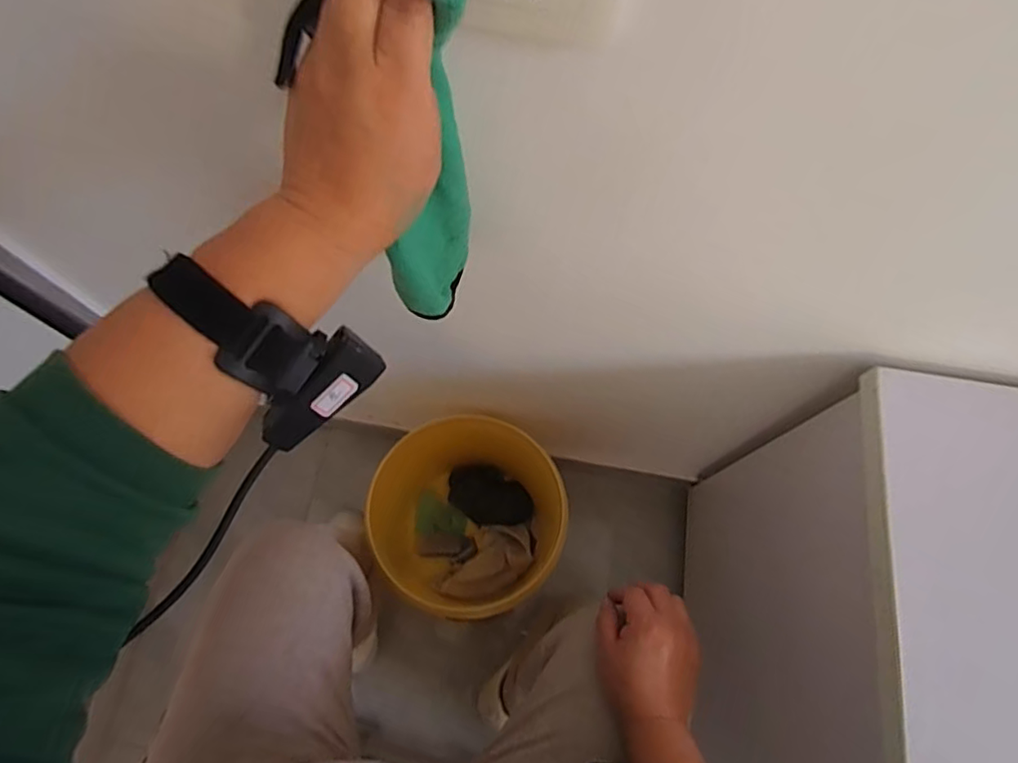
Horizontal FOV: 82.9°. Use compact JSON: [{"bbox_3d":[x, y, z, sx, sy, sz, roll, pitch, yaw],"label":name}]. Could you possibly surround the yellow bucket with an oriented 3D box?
[{"bbox_3d":[-0.057,0.210,0.845,0.253,0.240,0.247,1,69,-2],"label":"yellow bucket"}]

